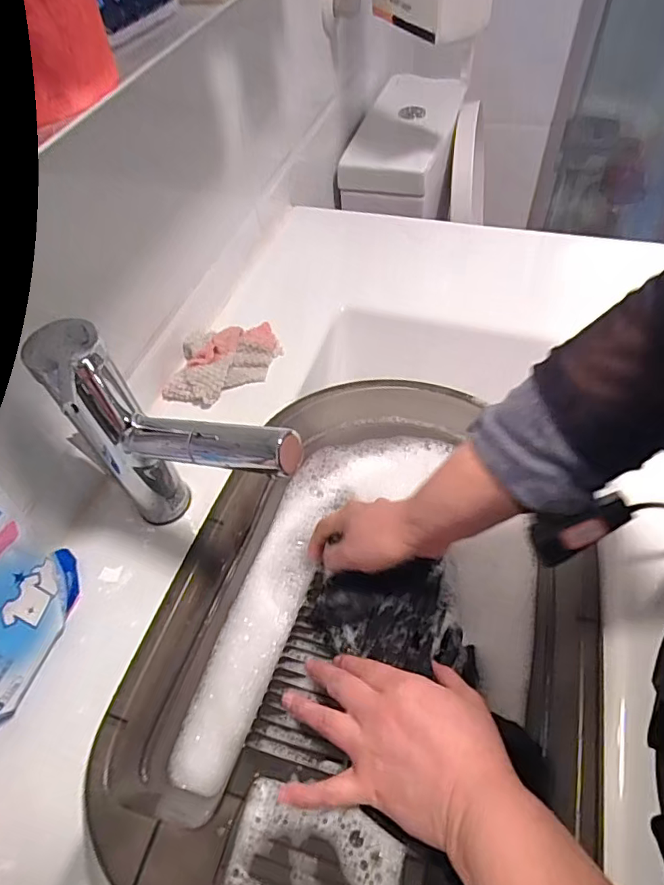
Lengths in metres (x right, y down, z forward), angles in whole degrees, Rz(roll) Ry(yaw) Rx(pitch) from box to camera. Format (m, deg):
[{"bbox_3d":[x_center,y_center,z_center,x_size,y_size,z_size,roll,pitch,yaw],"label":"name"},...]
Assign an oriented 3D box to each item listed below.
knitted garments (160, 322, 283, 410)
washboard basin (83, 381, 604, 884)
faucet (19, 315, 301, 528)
[{"bbox_3d":[-0.118,-0.089,0.568,0.123,0.030,0.096,-13,54,-5],"label":"knitted garments"},{"bbox_3d":[0.043,0.142,0.454,0.312,0.093,0.464,17,57,17],"label":"washboard basin"},{"bbox_3d":[-0.102,0.016,0.381,0.172,0.205,0.046,18,57,17],"label":"faucet"}]

